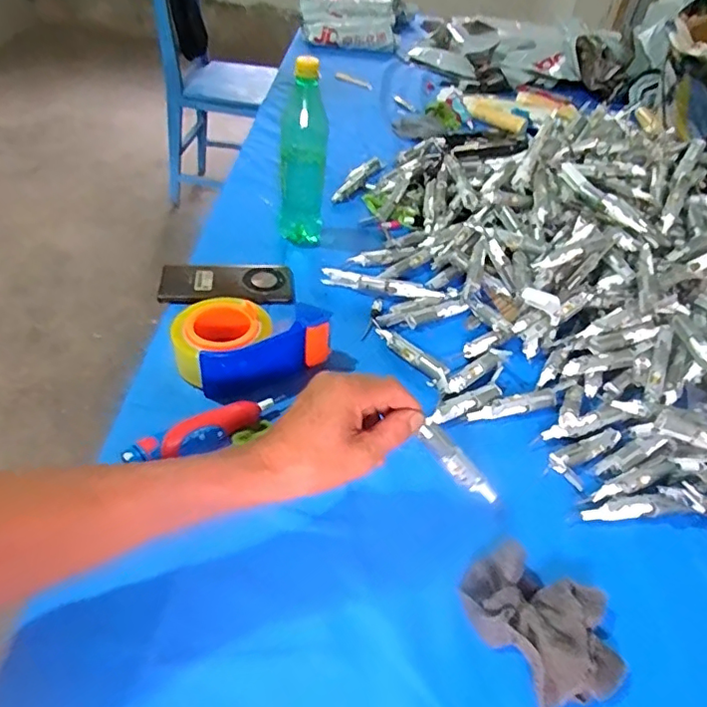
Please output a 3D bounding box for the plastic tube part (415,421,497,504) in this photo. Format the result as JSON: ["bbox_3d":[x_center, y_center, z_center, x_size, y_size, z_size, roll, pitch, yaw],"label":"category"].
[{"bbox_3d":[0.092,0.097,0.478,0.015,0.103,0.018,-26,29,37],"label":"plastic tube part"}]

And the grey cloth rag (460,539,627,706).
[{"bbox_3d":[0.147,0.202,0.426,0.105,0.038,0.117,-7,44,-17],"label":"grey cloth rag"}]

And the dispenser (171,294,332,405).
[{"bbox_3d":[-0.113,-0.016,0.610,0.160,0.069,0.098,-14,47,-22],"label":"dispenser"}]

